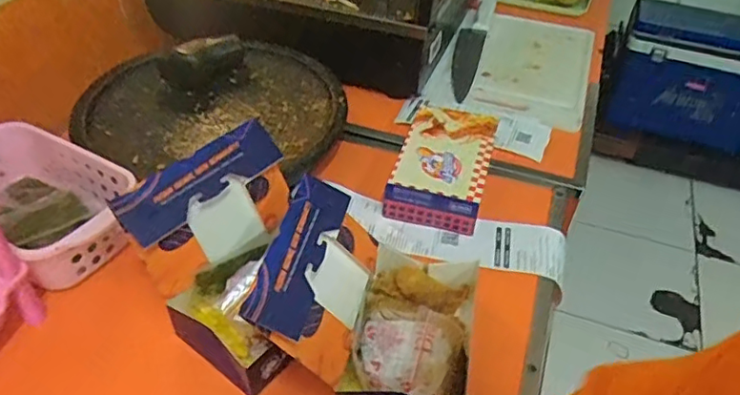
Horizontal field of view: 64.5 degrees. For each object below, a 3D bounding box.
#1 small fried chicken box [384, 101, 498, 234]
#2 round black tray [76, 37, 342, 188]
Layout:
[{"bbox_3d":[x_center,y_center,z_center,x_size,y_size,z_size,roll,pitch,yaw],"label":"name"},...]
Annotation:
[{"bbox_3d":[0.097,-0.044,0.754,0.109,0.061,0.179,14,43,12],"label":"small fried chicken box"},{"bbox_3d":[-0.206,-0.122,0.805,0.313,0.064,0.338,1,42,-1],"label":"round black tray"}]

